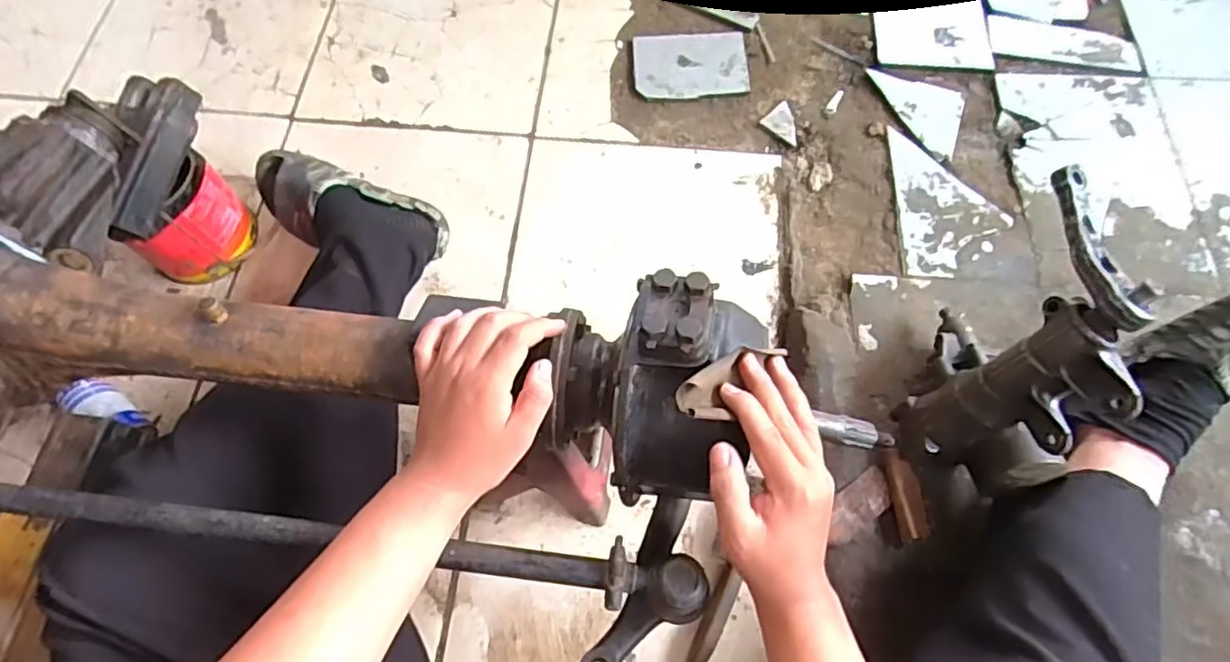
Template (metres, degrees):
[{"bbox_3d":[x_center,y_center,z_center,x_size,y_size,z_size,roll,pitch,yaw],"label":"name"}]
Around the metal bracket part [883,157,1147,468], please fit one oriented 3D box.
[{"bbox_3d":[0.459,0.016,0.703,0.138,0.257,0.259,27,72,11],"label":"metal bracket part"}]

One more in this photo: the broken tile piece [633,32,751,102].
[{"bbox_3d":[0.128,-0.451,1.078,0.187,0.012,0.140,-2,69,0],"label":"broken tile piece"}]

